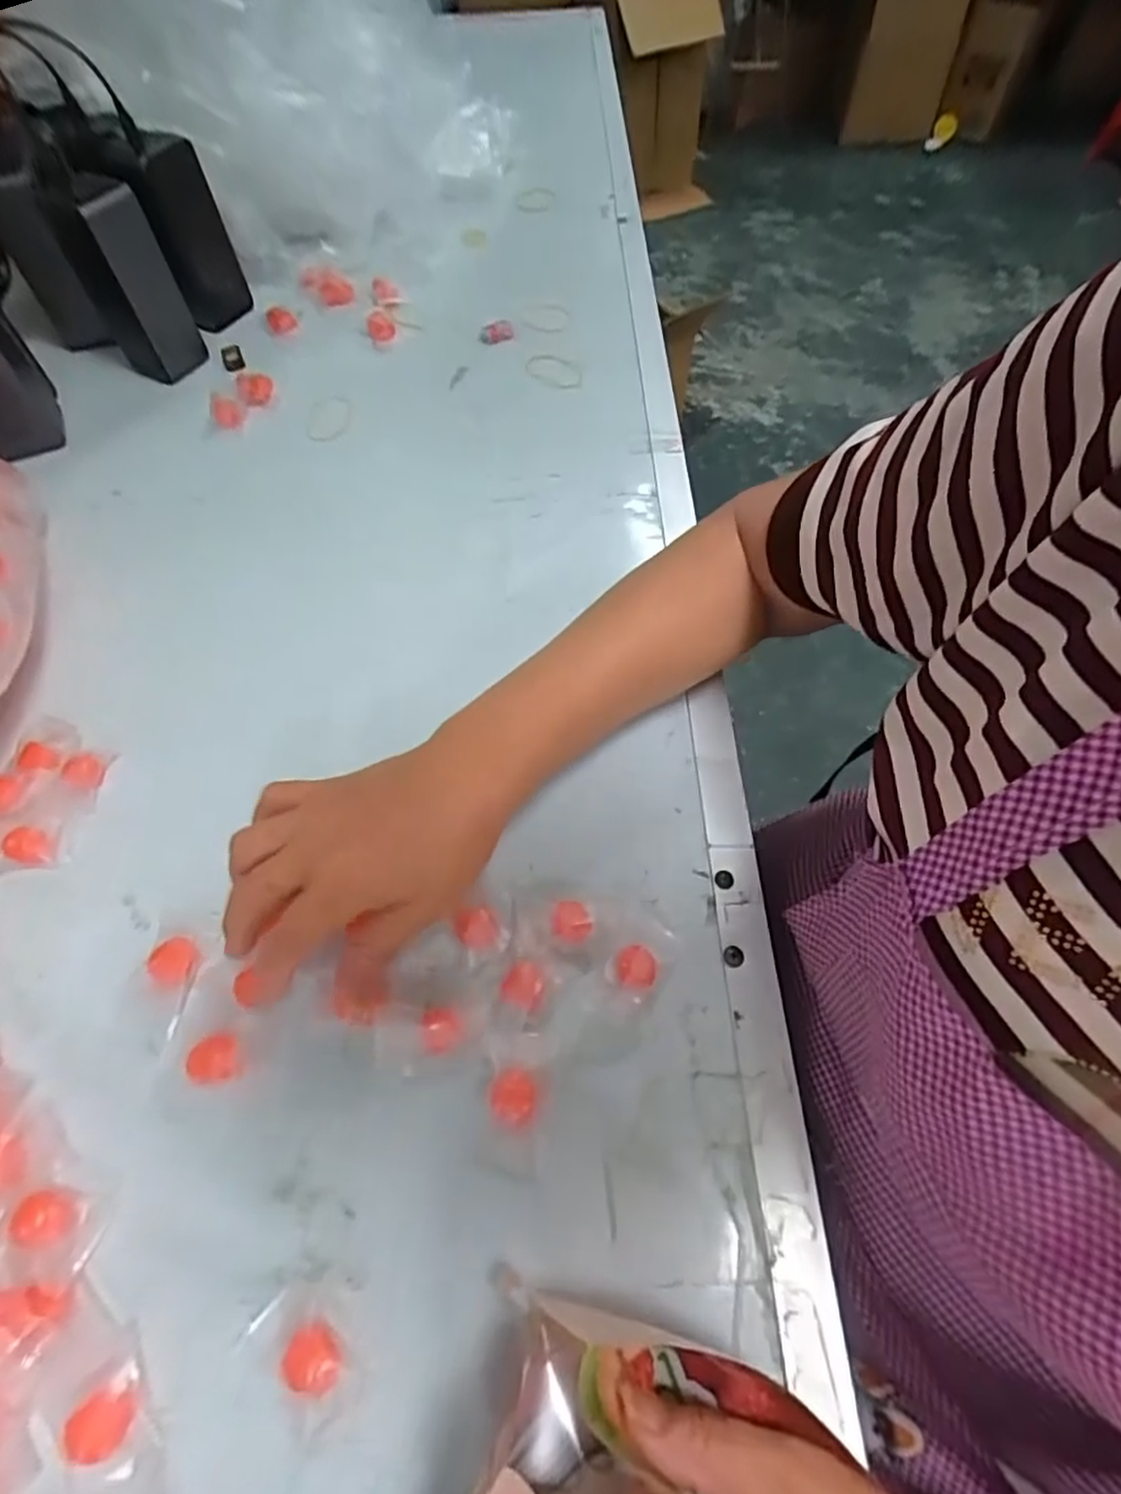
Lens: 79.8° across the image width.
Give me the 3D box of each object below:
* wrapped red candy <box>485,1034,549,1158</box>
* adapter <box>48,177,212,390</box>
[{"bbox_3d":[-0.019,0.154,0.298,0.026,0.012,0.046,2,60,4],"label":"wrapped red candy"},{"bbox_3d":[-0.352,-0.382,0.553,0.054,0.138,0.053,25,64,16],"label":"adapter"}]

